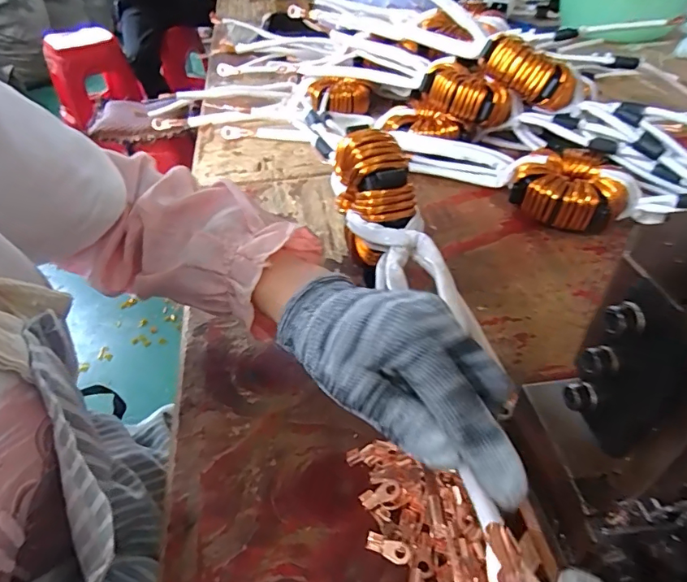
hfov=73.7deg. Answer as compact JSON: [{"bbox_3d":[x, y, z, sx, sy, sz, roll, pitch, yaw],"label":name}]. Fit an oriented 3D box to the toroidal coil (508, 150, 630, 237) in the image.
[{"bbox_3d":[0.256,-0.115,0.516,0.110,0.055,0.102,-2,42,1],"label":"toroidal coil"}]

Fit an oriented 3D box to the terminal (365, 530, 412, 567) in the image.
[{"bbox_3d":[0.027,0.150,0.267,0.026,0.004,0.012,22,46,5],"label":"terminal"}]

